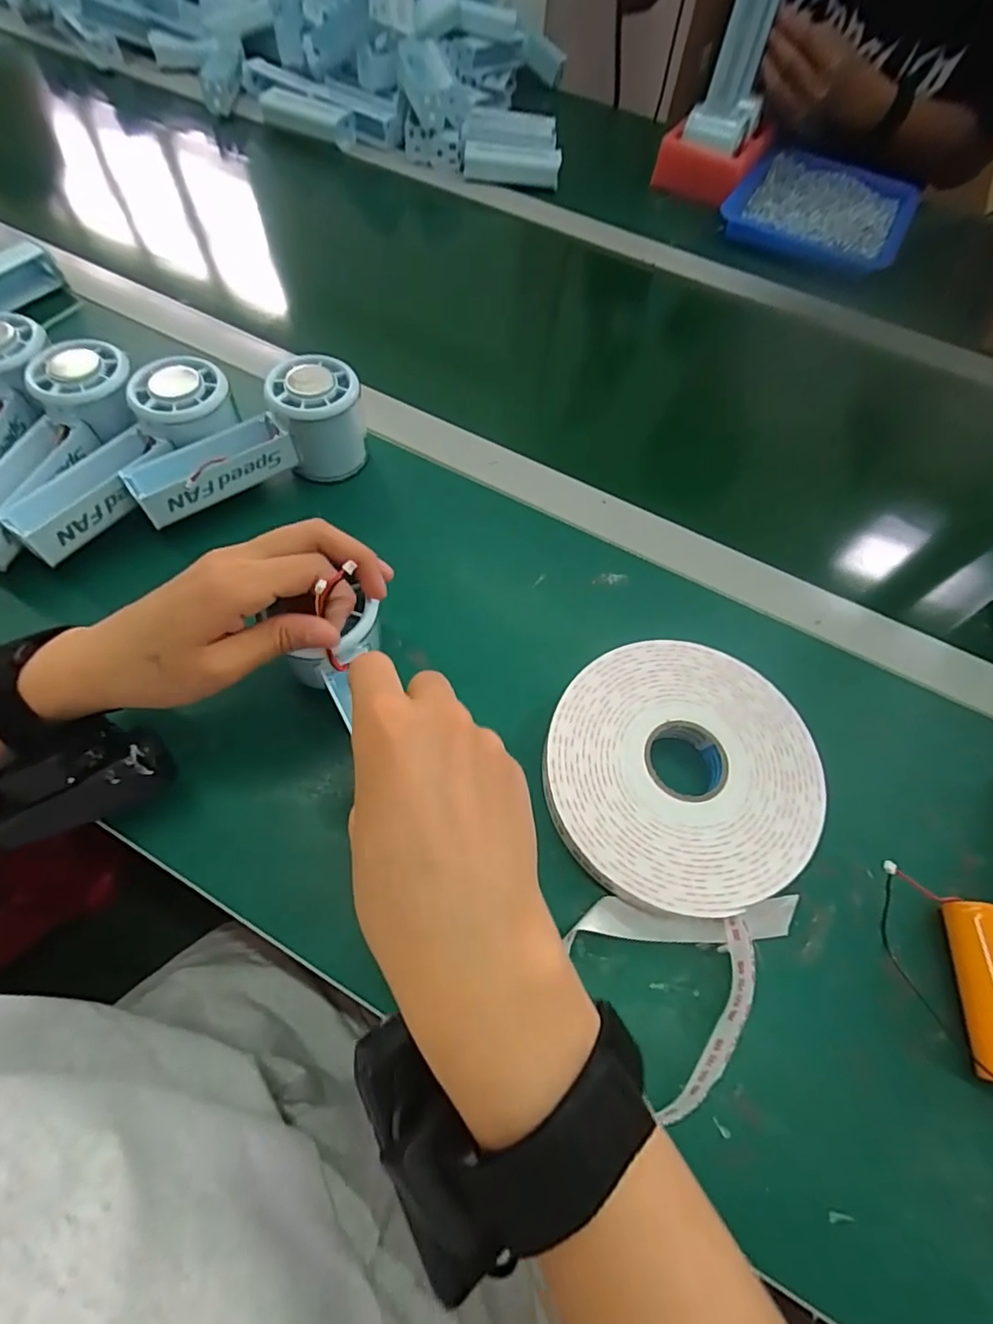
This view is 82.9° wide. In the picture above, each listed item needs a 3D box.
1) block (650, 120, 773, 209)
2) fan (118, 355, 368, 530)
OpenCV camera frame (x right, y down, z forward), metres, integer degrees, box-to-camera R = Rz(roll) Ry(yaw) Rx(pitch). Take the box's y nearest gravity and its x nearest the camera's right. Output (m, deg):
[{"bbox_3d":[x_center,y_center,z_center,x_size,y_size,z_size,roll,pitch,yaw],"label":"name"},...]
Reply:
[{"bbox_3d":[0.237,-0.564,0.621,0.096,0.037,0.140,29,65,11],"label":"block"},{"bbox_3d":[-0.153,-0.135,0.359,0.147,0.059,0.049,-29,68,-17],"label":"fan"}]

